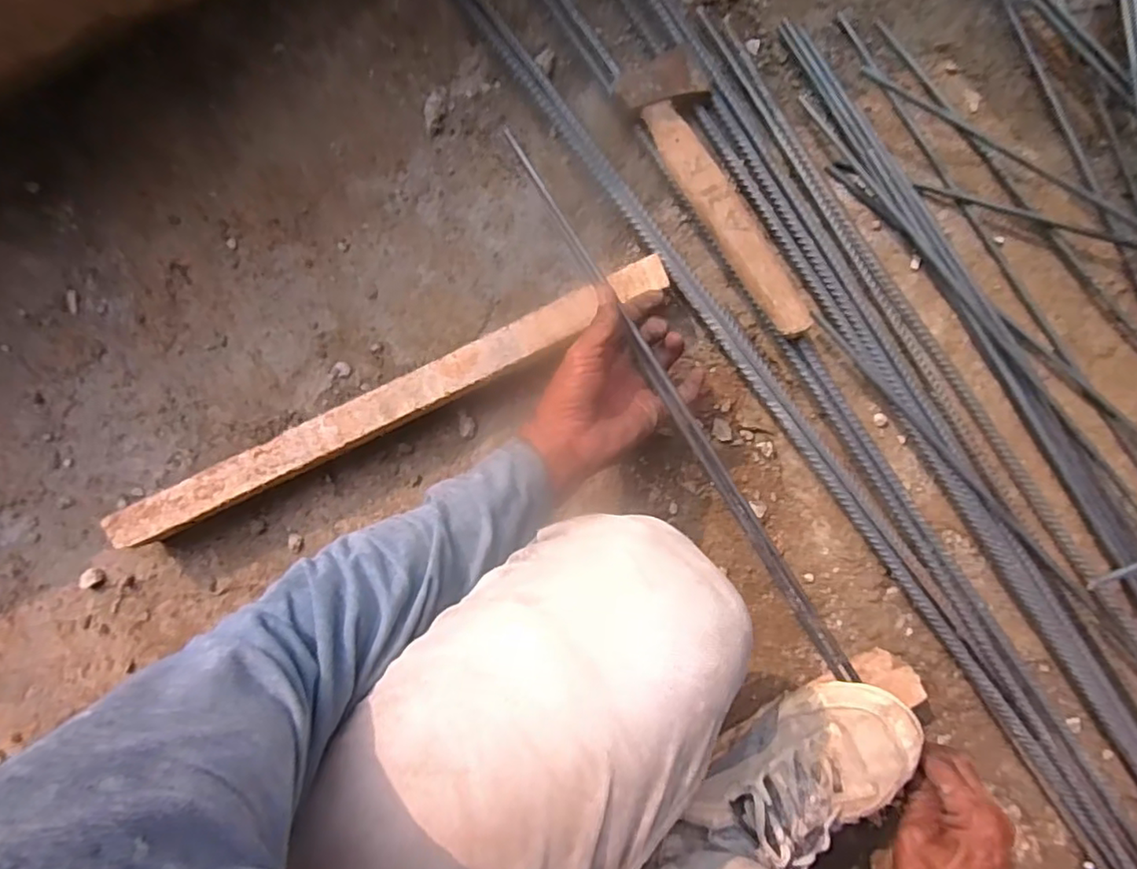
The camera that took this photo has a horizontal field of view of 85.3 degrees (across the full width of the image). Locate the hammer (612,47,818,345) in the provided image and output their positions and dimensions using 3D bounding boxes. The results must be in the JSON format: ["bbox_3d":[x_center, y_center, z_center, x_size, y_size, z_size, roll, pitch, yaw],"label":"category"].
[{"bbox_3d":[0.137,-0.209,0.543,0.086,0.047,0.274,-30,87,2],"label":"hammer"}]

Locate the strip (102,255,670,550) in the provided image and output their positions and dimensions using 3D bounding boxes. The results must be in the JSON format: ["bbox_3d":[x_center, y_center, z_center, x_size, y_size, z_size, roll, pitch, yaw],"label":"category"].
[{"bbox_3d":[-0.165,-0.027,0.555,0.538,0.020,0.040,-26,87,3],"label":"strip"}]

